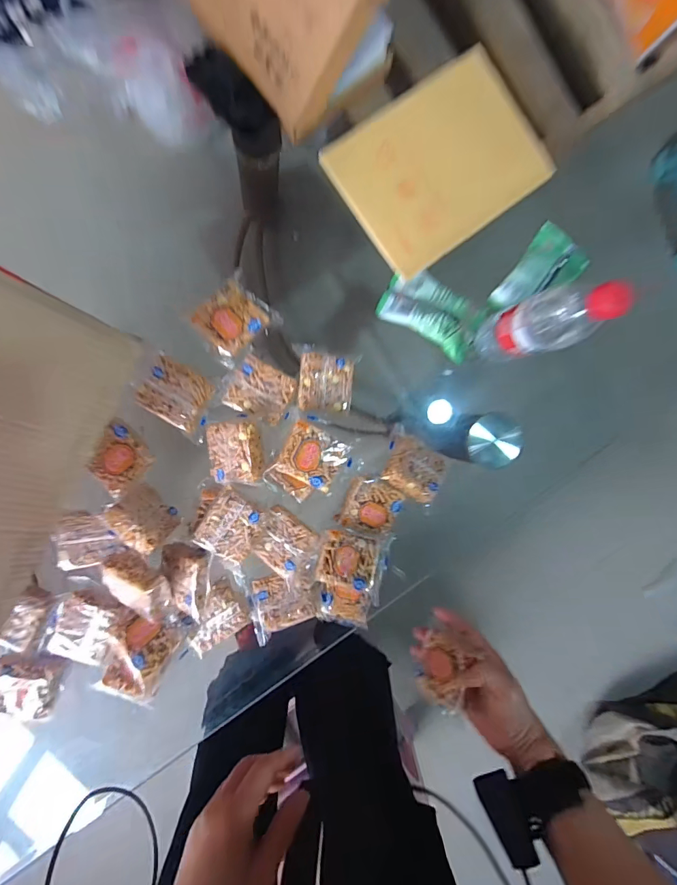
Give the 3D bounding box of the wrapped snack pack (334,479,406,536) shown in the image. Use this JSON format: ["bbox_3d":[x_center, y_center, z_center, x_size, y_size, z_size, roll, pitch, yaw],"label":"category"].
[{"bbox_3d":[0.042,0.081,0.540,0.069,0.014,0.068,23,90,-9],"label":"wrapped snack pack"}]

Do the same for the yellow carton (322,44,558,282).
[{"bbox_3d":[0.136,-0.360,0.549,0.265,0.023,0.189,-38,97,-4],"label":"yellow carton"}]

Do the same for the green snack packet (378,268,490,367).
[{"bbox_3d":[0.118,-0.164,0.535,0.124,0.030,0.077,31,89,-8],"label":"green snack packet"}]

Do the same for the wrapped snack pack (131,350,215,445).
[{"bbox_3d":[-0.186,-0.055,0.496,0.092,0.028,0.066,34,88,-8],"label":"wrapped snack pack"}]

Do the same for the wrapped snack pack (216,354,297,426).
[{"bbox_3d":[-0.093,-0.061,0.508,0.081,0.016,0.065,27,89,-9],"label":"wrapped snack pack"}]

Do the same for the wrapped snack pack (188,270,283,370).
[{"bbox_3d":[-0.124,-0.144,0.505,0.072,0.032,0.088,43,87,-8],"label":"wrapped snack pack"}]

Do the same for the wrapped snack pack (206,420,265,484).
[{"bbox_3d":[-0.122,0.011,0.498,0.067,0.025,0.070,-3,91,26],"label":"wrapped snack pack"}]

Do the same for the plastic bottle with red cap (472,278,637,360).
[{"bbox_3d":[0.221,-0.130,0.468,0.065,0.191,0.061,0,93,-8],"label":"plastic bottle with red cap"}]

